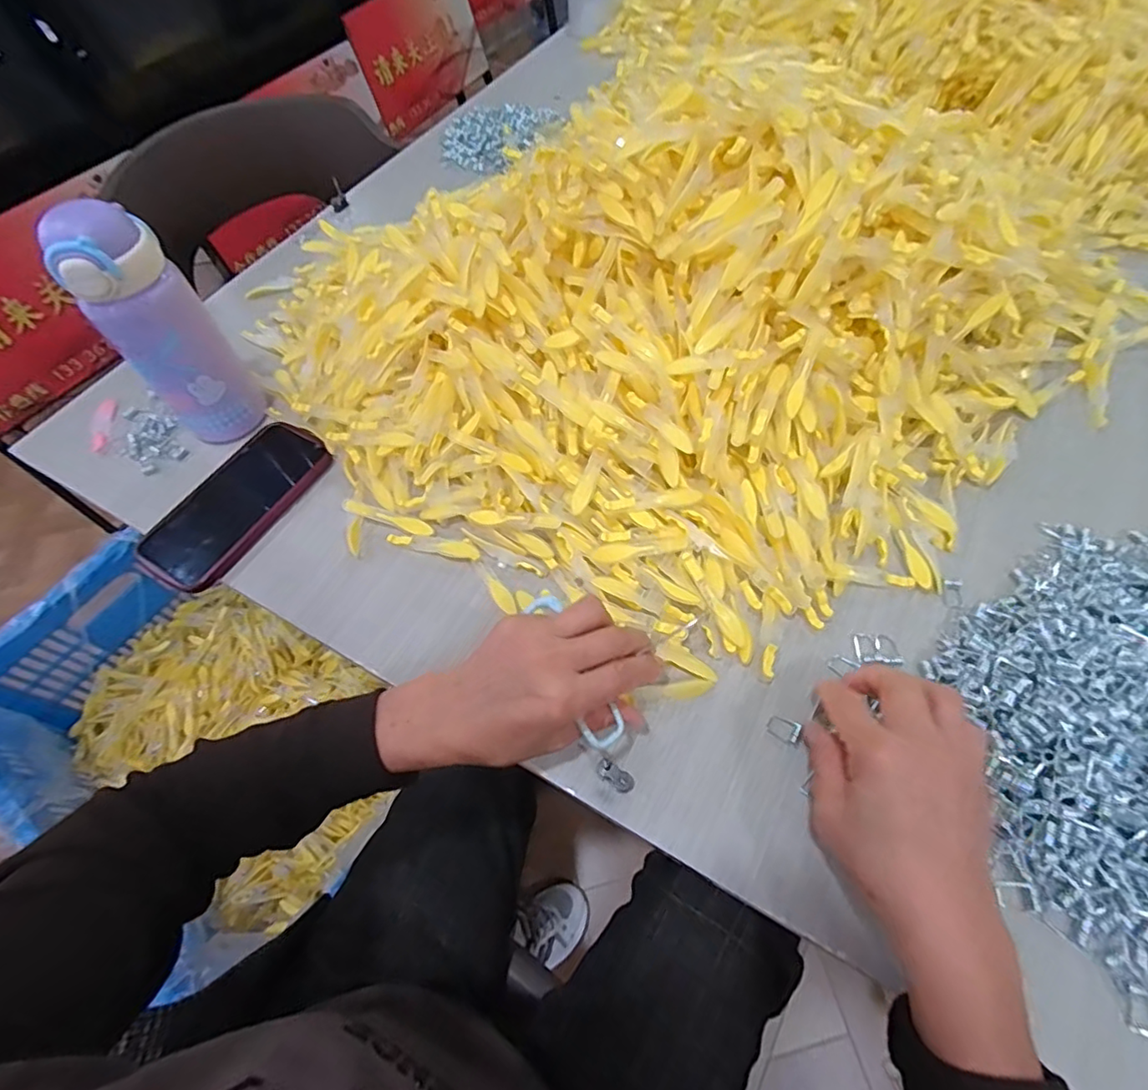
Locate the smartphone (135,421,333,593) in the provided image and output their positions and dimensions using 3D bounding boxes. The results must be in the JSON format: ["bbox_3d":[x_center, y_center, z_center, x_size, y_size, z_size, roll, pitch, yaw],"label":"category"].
[{"bbox_3d":[-0.294,-0.041,0.501,0.085,0.006,0.170,25,65,17],"label":"smartphone"}]

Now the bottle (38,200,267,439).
[{"bbox_3d":[-0.336,-0.172,0.473,0.074,0.183,0.068,-34,64,-15],"label":"bottle"}]

